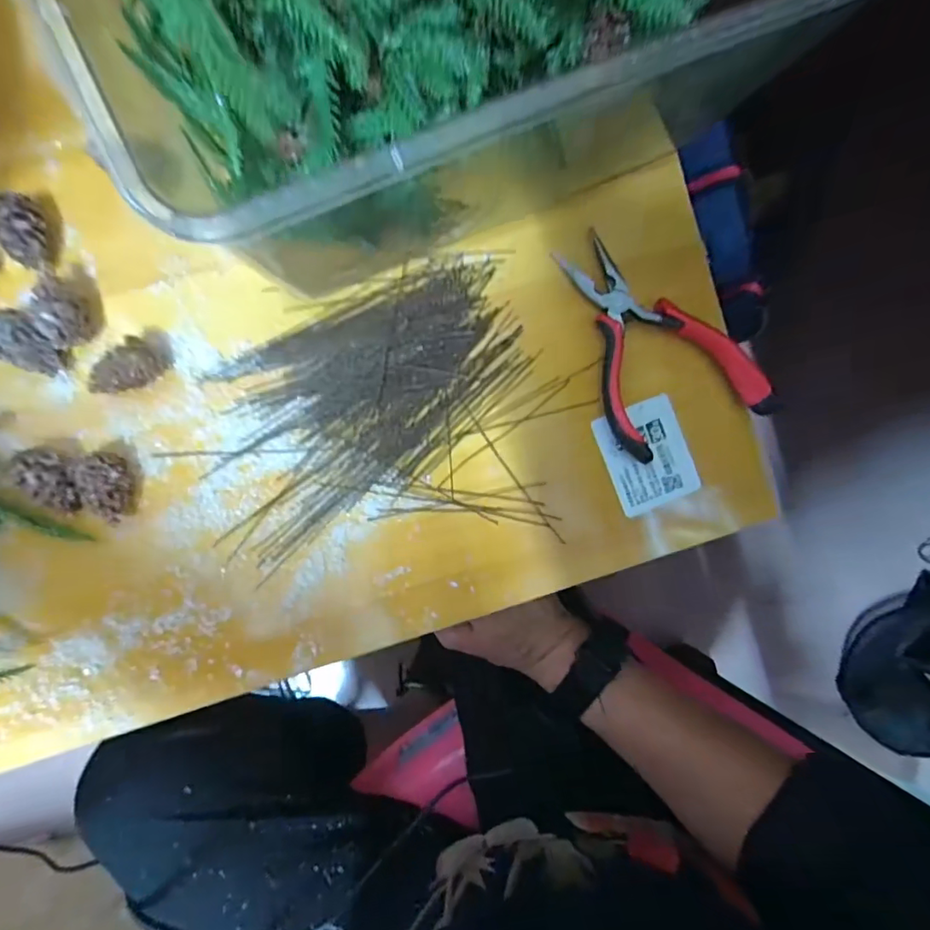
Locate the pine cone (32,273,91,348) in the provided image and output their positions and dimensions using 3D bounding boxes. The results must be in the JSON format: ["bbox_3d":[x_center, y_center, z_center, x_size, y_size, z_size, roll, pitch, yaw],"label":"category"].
[{"bbox_3d":[-0.198,-0.074,0.269,0.020,0.024,0.026,22,87,-7],"label":"pine cone"}]

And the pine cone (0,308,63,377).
[{"bbox_3d":[-0.213,-0.060,0.268,0.030,0.023,0.023,29,86,-6],"label":"pine cone"}]

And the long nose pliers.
[{"bbox_3d":[0.107,-0.073,0.304,0.084,0.024,0.125,-24,93,-7],"label":"long nose pliers"}]

